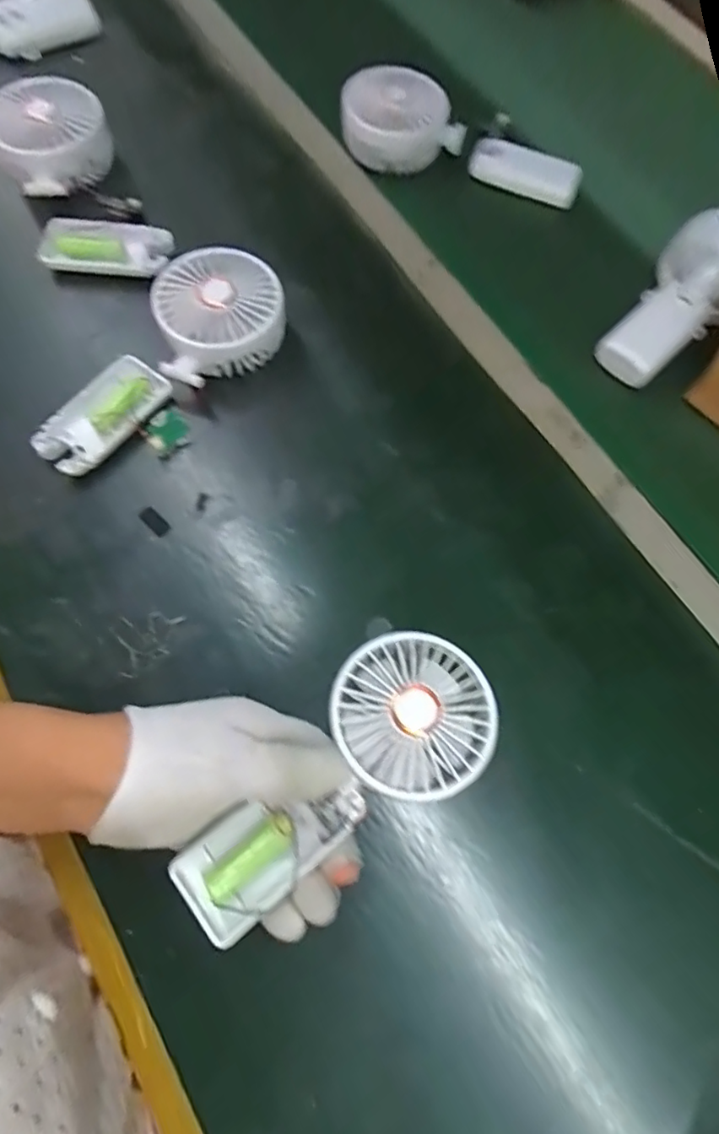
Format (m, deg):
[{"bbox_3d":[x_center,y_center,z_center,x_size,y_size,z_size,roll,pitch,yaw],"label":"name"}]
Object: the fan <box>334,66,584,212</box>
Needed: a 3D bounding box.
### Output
[{"bbox_3d":[0.091,-0.375,0.501,0.218,0.055,0.066,11,70,2],"label":"fan"}]

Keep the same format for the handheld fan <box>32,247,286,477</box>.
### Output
[{"bbox_3d":[-0.134,-0.138,0.400,0.087,0.048,0.194,33,72,10],"label":"handheld fan"}]

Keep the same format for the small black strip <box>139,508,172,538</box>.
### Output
[{"bbox_3d":[-0.138,-0.031,0.384,0.022,0.004,0.011,42,74,12],"label":"small black strip"}]

